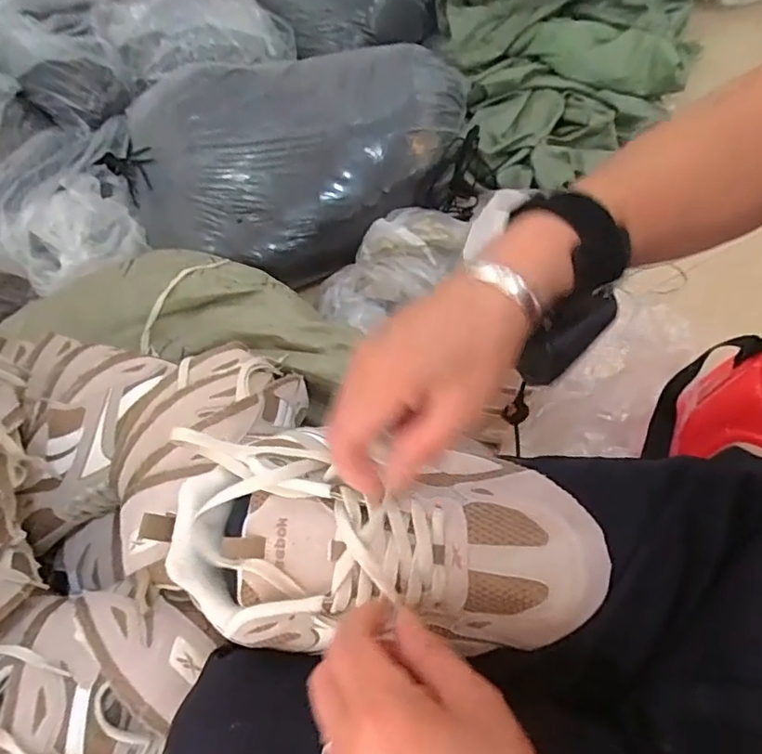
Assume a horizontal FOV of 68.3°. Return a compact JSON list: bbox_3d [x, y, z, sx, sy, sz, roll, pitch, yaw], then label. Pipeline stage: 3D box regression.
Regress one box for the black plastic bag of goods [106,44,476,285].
[{"bbox_3d":[-0.137,-0.385,0.957,0.580,0.166,0.413,-21,61,-9],"label":"black plastic bag of goods"}]

